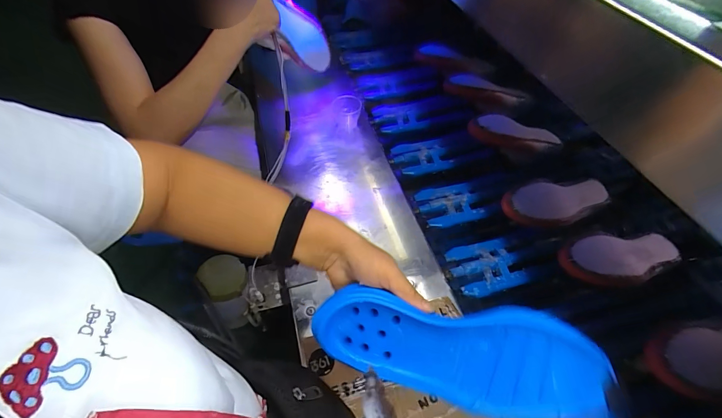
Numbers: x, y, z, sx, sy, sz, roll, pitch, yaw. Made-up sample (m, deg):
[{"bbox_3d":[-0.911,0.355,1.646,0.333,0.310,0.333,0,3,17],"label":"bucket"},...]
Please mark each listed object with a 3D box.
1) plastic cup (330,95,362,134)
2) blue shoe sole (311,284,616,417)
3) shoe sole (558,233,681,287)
[{"bbox_3d":[-0.028,-0.209,0.743,0.064,0.056,0.057,-13,52,-6],"label":"plastic cup"},{"bbox_3d":[0.083,0.134,0.306,0.247,0.019,0.097,6,94,10],"label":"blue shoe sole"},{"bbox_3d":[0.394,0.073,0.501,0.225,0.024,0.072,-4,51,-19],"label":"shoe sole"}]

